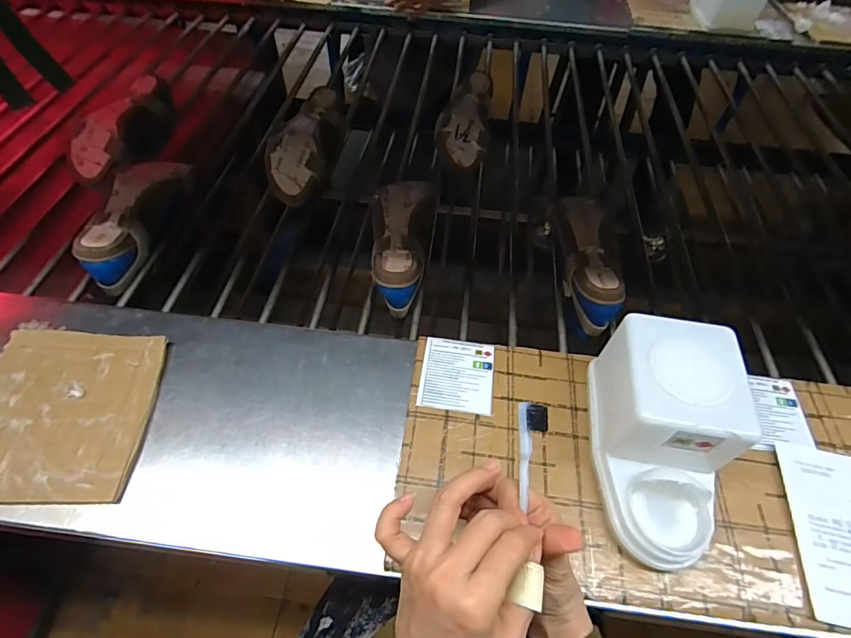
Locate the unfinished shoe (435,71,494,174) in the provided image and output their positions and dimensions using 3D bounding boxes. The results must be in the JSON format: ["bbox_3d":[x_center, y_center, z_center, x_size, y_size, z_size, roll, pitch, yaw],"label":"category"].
[{"bbox_3d":[0.071,-0.354,0.815,0.089,0.075,0.226,7,55,3],"label":"unfinished shoe"}]

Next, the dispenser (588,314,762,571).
[{"bbox_3d":[0.207,0.103,0.388,0.098,0.105,0.183,8,55,4],"label":"dispenser"}]

